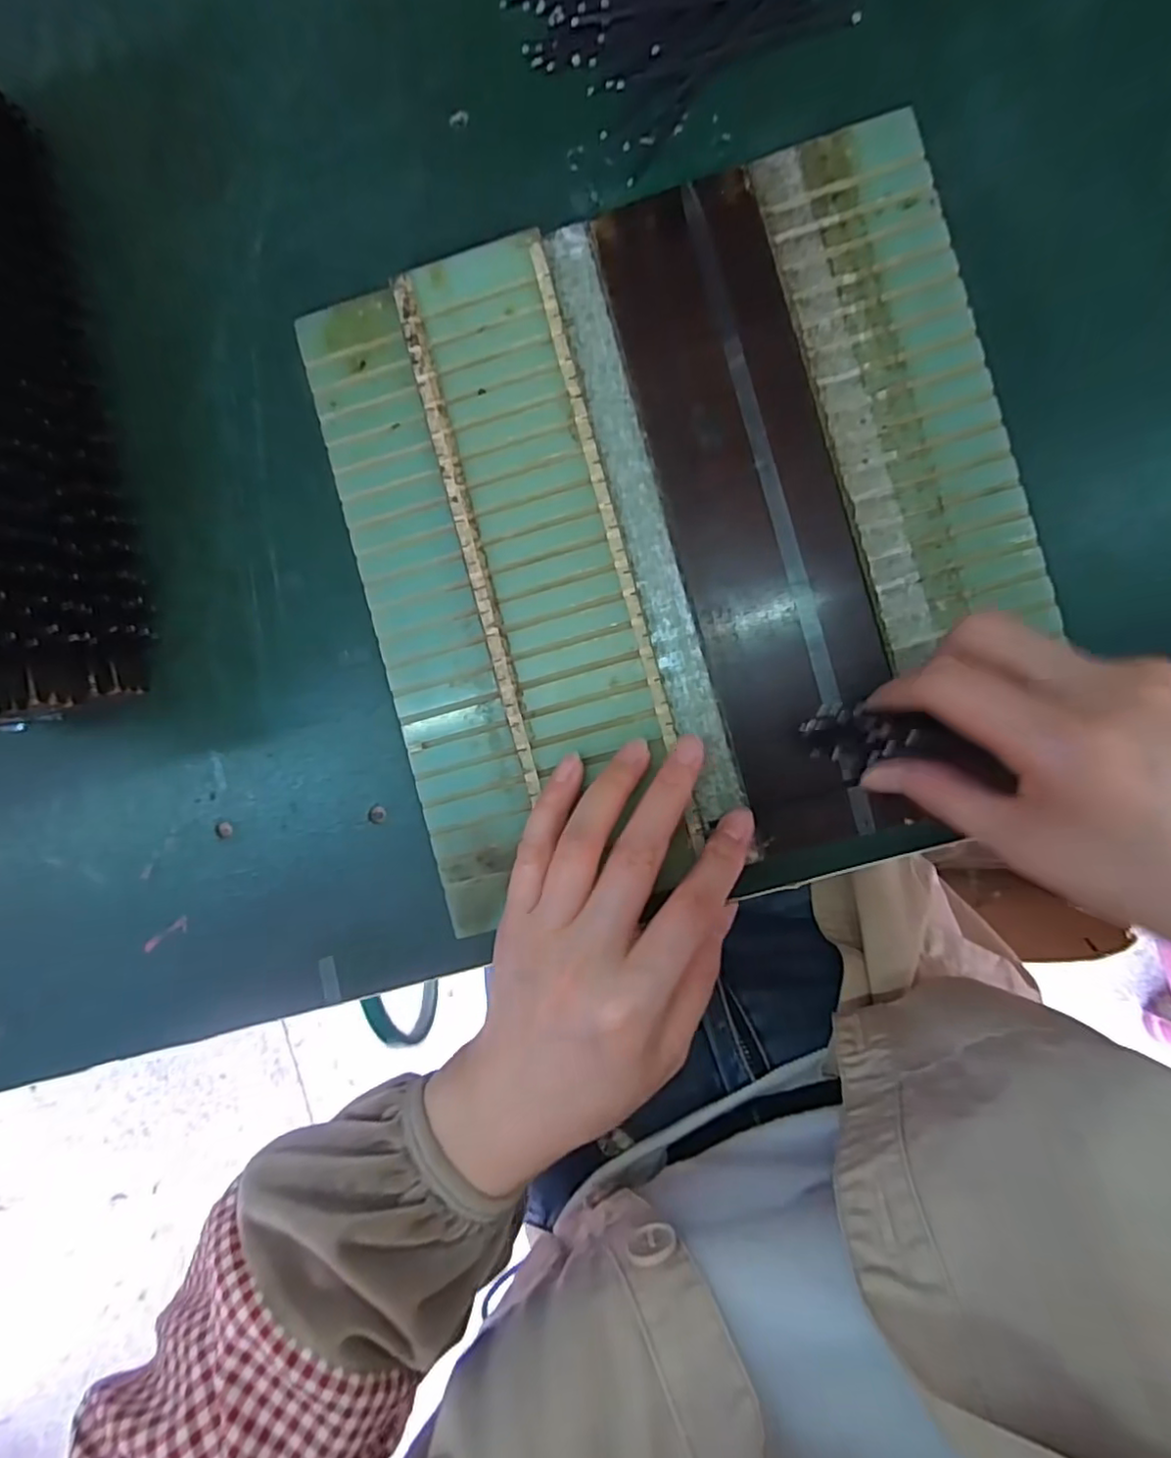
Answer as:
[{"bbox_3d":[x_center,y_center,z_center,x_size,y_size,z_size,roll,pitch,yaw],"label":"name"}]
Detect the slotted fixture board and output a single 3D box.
[{"bbox_3d":[0.038,-0.073,0.251,0.257,0.009,0.272,-15,90,5],"label":"slotted fixture board"}]

